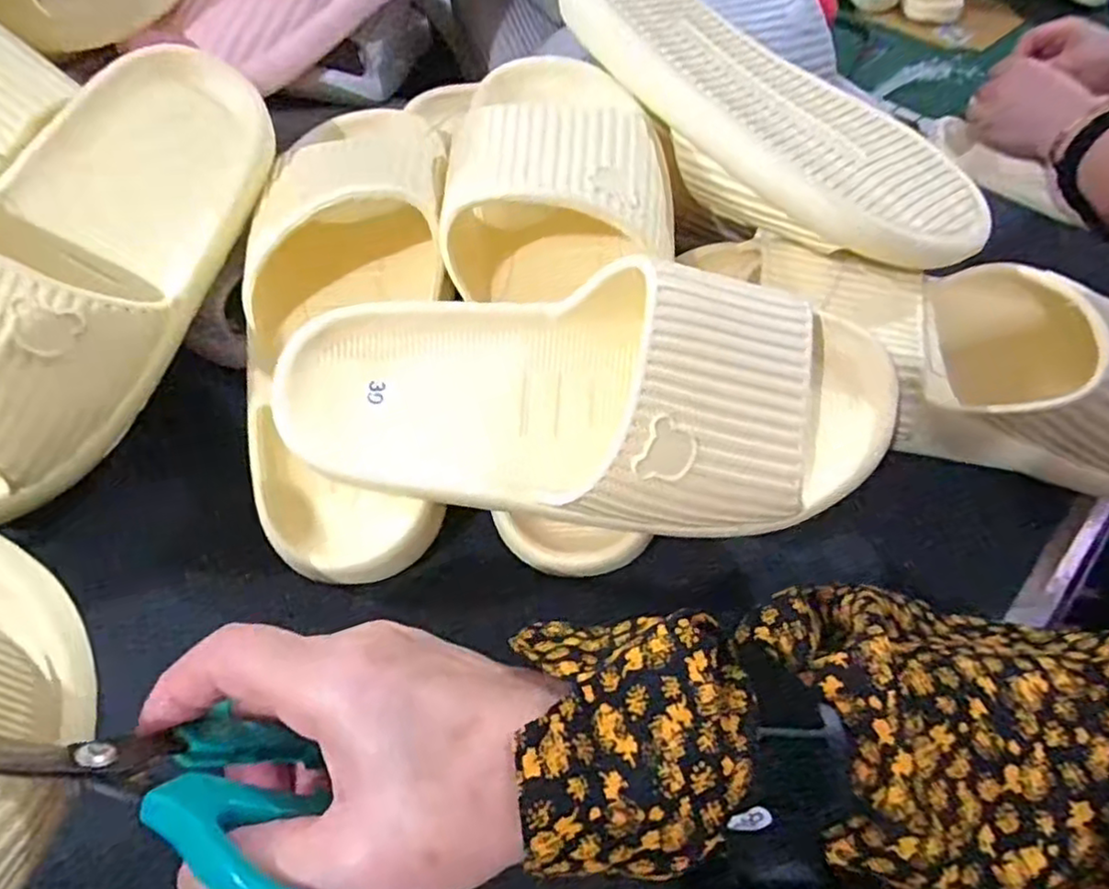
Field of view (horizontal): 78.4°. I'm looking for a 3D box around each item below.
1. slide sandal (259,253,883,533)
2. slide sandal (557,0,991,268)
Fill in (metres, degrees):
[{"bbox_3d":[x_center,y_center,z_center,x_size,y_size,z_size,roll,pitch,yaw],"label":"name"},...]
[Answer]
[{"bbox_3d":[0.014,-0.018,0.275,0.251,0.080,0.099,5,76,1],"label":"slide sandal"},{"bbox_3d":[0.105,-0.169,0.351,0.243,0.070,0.108,39,60,23],"label":"slide sandal"}]

